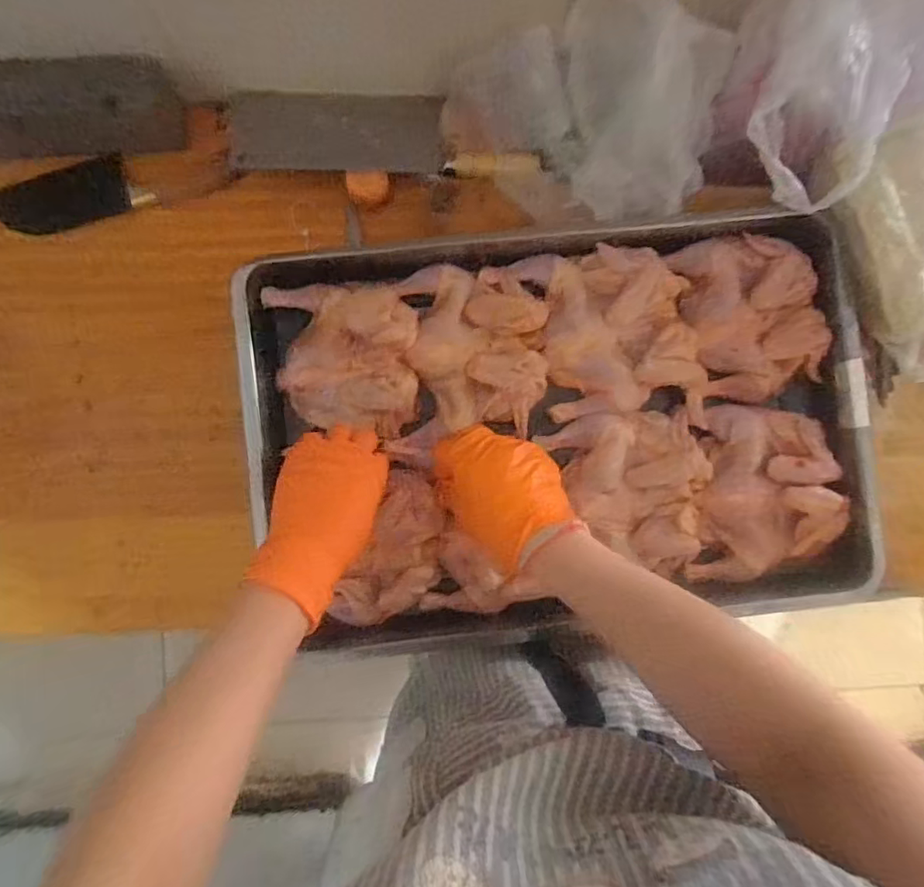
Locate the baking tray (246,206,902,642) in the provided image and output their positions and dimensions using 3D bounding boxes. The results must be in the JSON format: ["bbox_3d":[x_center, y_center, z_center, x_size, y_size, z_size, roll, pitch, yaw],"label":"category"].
[{"bbox_3d":[0.094,-0.014,0.581,0.578,0.059,0.393,-8,88,-2],"label":"baking tray"}]

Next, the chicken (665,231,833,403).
[{"bbox_3d":[0.292,-0.129,0.585,0.133,0.054,0.163,-11,88,-2],"label":"chicken"}]

